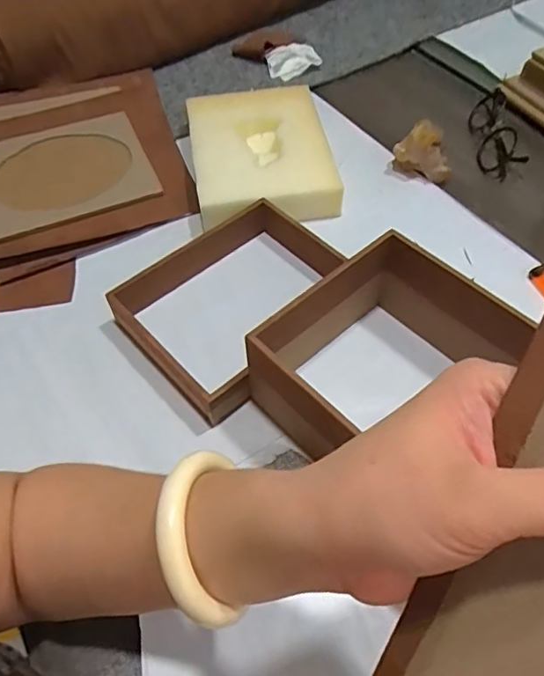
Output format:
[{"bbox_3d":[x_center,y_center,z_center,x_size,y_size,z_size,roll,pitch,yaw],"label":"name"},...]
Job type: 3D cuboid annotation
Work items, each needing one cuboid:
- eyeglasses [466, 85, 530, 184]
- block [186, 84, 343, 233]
[{"bbox_3d":[0.272,-0.254,0.673,0.047,0.029,0.139,1,54,2],"label":"eyeglasses"},{"bbox_3d":[-0.016,-0.214,0.635,0.150,0.057,0.196,-8,54,-5],"label":"block"}]

